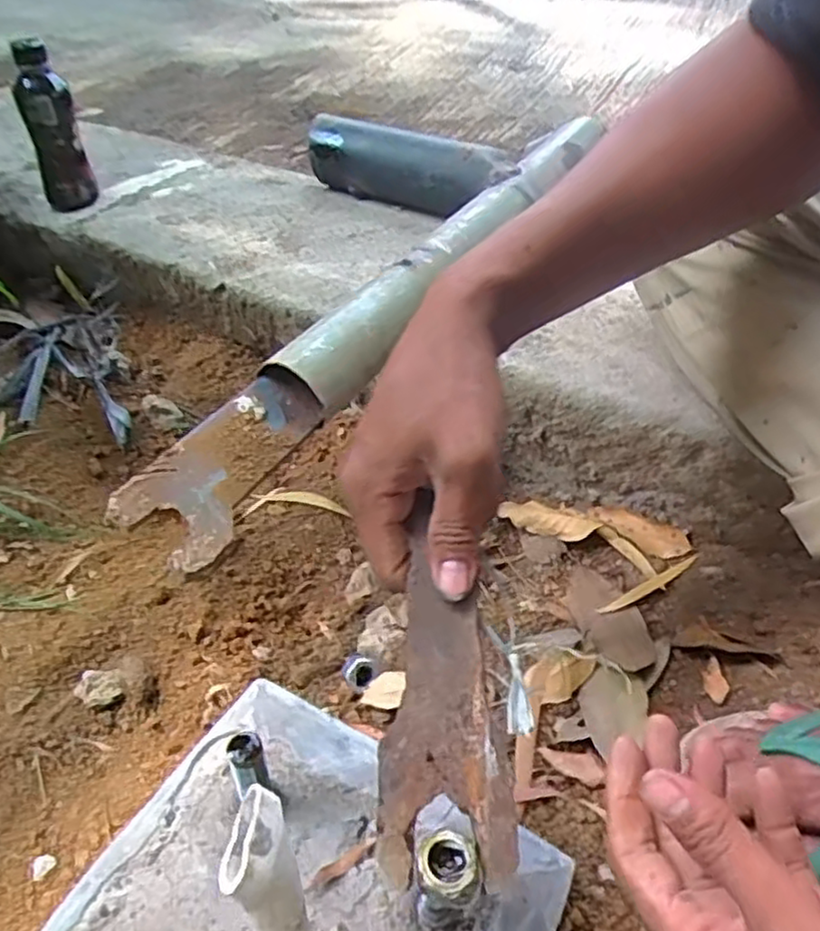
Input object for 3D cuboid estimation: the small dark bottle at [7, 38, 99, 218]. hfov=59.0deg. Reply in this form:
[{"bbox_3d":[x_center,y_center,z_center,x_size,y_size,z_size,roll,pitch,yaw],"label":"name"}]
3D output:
[{"bbox_3d":[-0.332,-0.313,0.674,0.042,0.138,0.045,-12,47,-14],"label":"small dark bottle"}]

